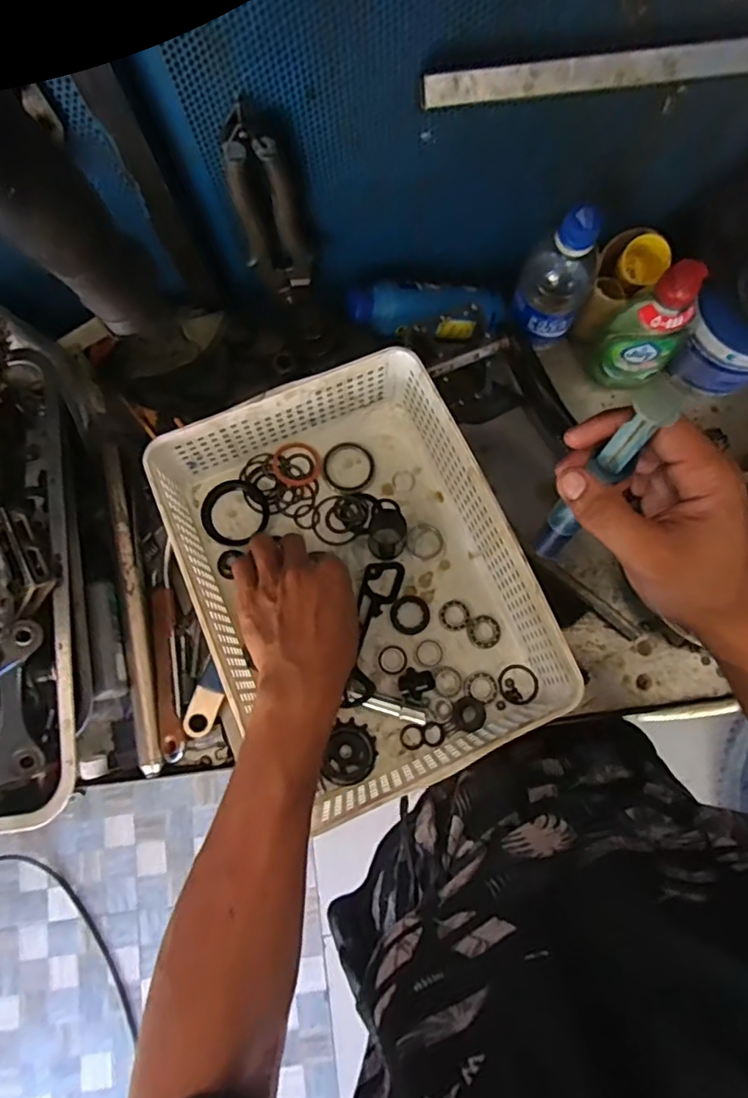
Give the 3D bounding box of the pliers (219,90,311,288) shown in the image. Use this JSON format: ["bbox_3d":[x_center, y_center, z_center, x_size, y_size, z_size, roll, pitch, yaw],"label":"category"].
[{"bbox_3d":[-0.078,-0.256,0.452,0.050,0.162,0.020,-10,78,0],"label":"pliers"}]

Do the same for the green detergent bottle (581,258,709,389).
[{"bbox_3d":[0.243,-0.197,0.525,0.069,0.155,0.046,37,82,9],"label":"green detergent bottle"}]

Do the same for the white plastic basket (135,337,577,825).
[{"bbox_3d":[-0.016,0.023,0.494,0.244,0.084,0.324,-23,78,-7],"label":"white plastic basket"}]

